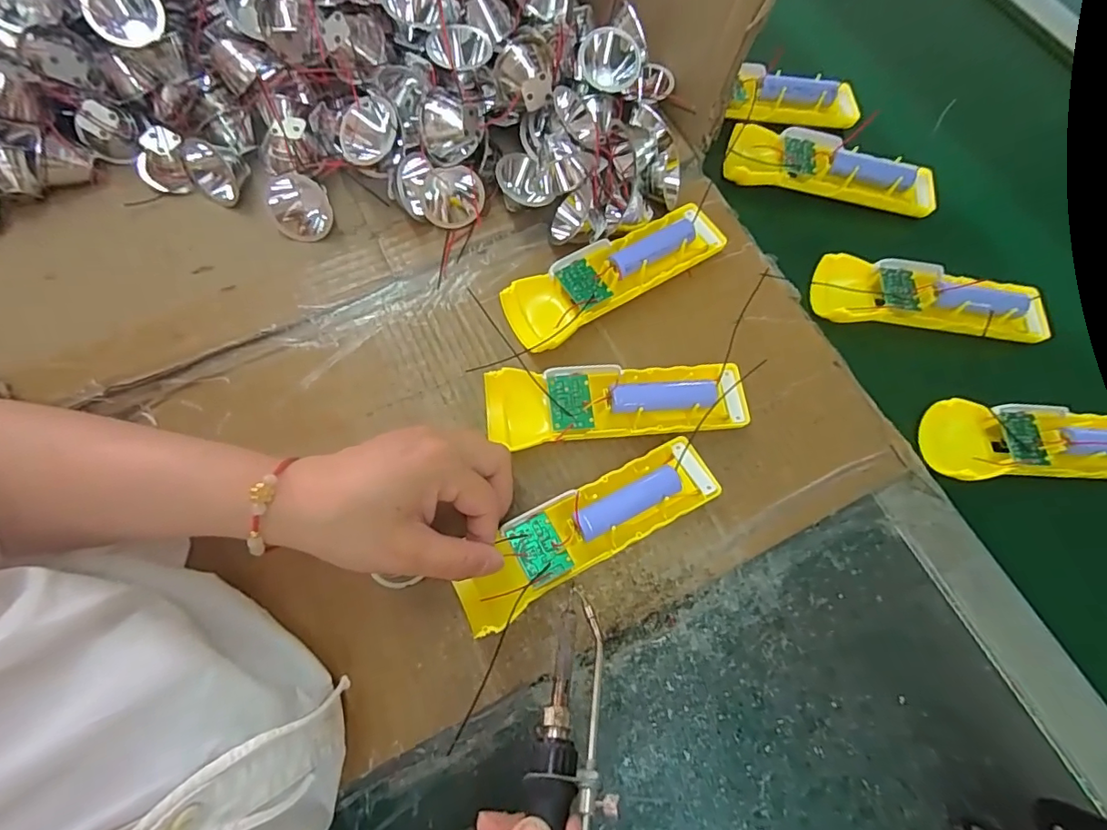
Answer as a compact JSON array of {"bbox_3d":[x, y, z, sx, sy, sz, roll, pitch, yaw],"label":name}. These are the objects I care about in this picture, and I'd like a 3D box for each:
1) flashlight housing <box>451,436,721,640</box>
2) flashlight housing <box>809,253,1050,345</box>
[{"bbox_3d":[0.018,0.063,0.293,0.155,0.018,0.044,-29,73,-13],"label":"flashlight housing"},{"bbox_3d":[0.259,-0.082,0.362,0.156,0.026,0.047,8,70,1],"label":"flashlight housing"}]

